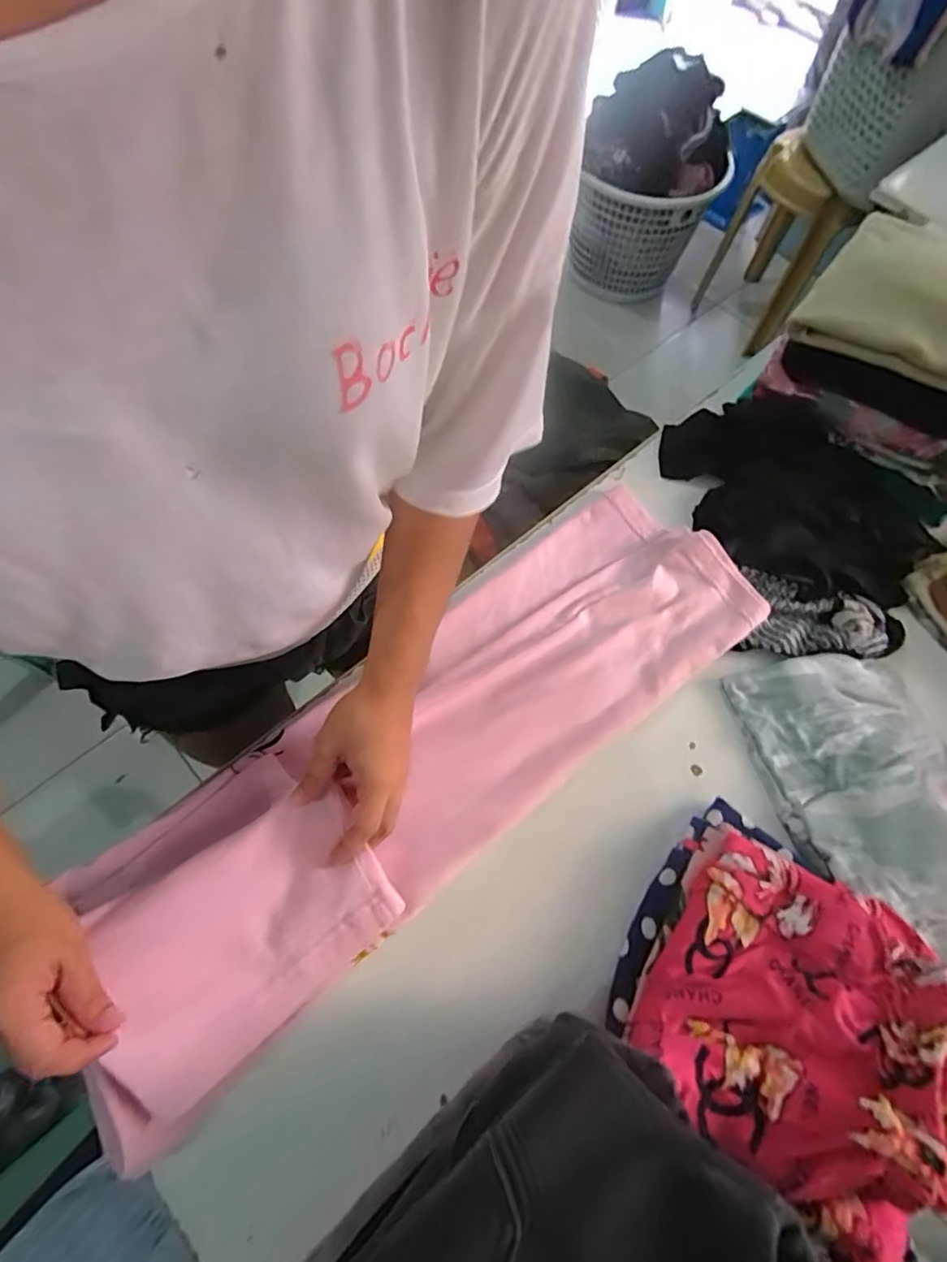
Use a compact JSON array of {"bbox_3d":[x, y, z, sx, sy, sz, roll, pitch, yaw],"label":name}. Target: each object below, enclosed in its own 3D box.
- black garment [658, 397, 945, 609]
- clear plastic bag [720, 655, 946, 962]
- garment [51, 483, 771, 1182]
[{"bbox_3d":[0.322,-0.138,0.583,0.185,0.045,0.260,-21,68,-12],"label":"black garment"},{"bbox_3d":[0.341,0.140,0.461,0.161,0.028,0.270,-15,67,-10],"label":"clear plastic bag"},{"bbox_3d":[-0.022,0.083,0.464,0.606,0.066,0.190,-37,72,-22],"label":"garment"}]

